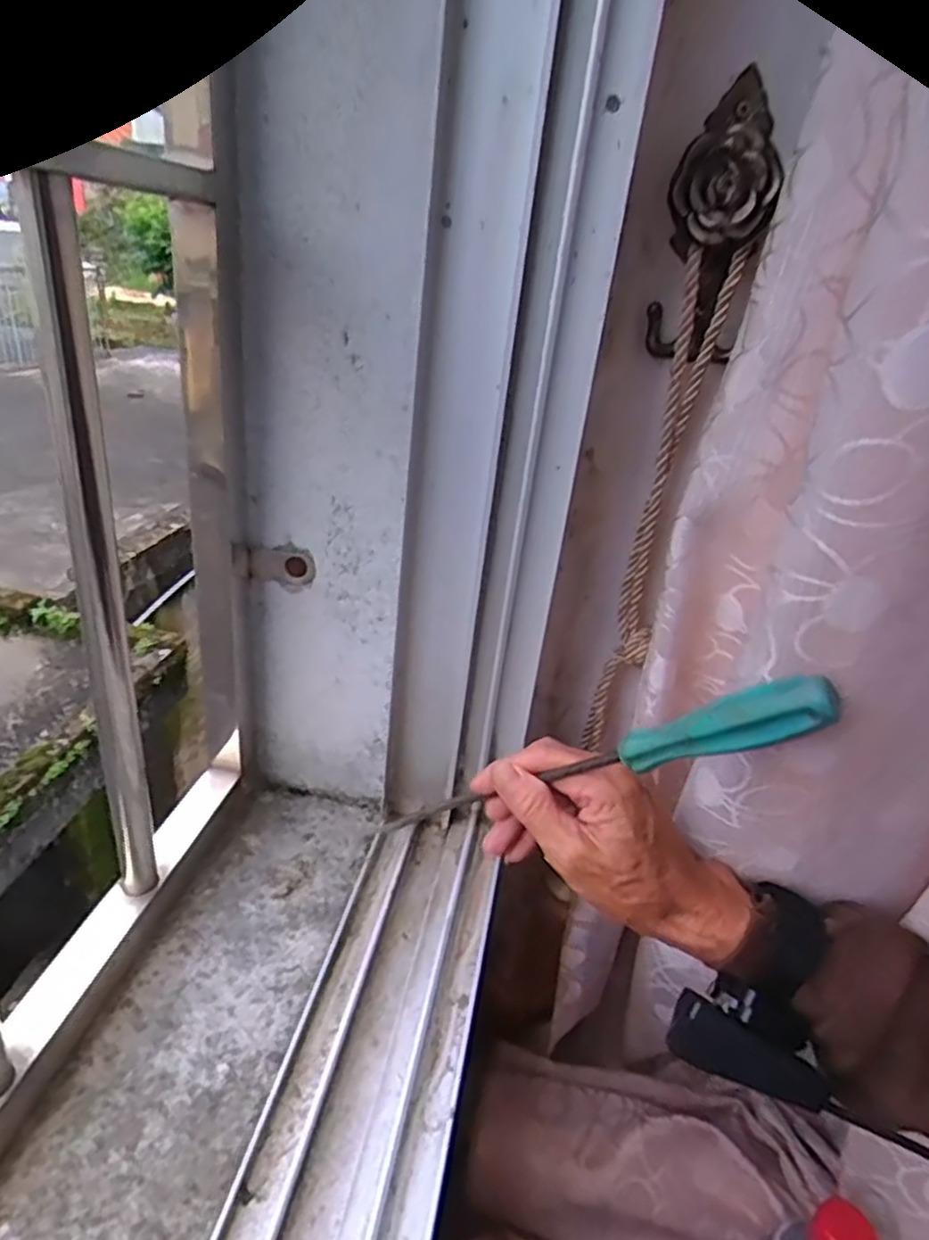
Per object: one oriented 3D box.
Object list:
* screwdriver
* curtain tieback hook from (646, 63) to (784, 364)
[{"bbox_3d":[0.047,0.085,0.371,0.033,0.022,0.301,-19,-9,-42],"label":"screwdriver"},{"bbox_3d":[0.128,-0.199,0.356,0.053,0.121,0.036,15,27,17],"label":"curtain tieback hook"}]

